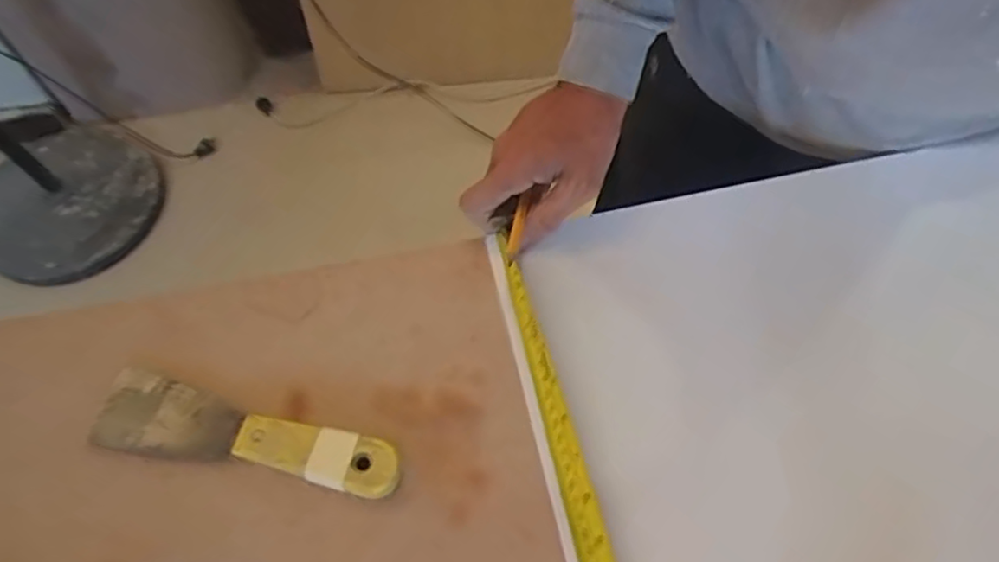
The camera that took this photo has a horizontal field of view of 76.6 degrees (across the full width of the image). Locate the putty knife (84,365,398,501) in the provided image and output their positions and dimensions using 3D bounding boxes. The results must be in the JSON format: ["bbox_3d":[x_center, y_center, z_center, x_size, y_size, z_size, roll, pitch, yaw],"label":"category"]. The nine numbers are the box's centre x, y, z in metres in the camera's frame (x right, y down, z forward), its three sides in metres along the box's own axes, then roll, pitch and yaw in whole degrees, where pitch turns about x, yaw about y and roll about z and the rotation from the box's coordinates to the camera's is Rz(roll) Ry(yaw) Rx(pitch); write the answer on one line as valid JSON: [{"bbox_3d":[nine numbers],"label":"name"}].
[{"bbox_3d":[-0.161,0.100,0.400,0.197,0.020,0.046,12,62,6],"label":"putty knife"}]

